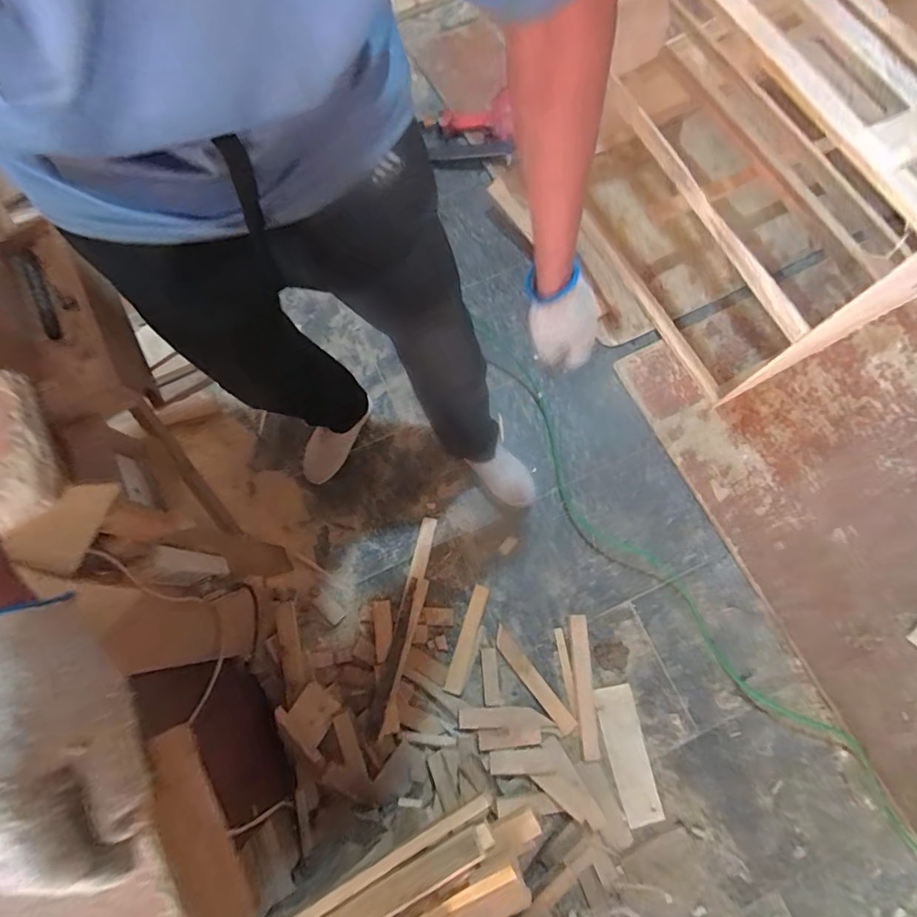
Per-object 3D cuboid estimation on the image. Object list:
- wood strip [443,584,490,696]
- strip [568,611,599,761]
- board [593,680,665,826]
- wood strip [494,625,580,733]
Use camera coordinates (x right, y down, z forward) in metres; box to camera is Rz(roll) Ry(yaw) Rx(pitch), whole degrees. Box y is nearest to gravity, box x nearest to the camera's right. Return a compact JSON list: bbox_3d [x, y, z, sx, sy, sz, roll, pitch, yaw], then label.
[{"bbox_3d":[0.021,0.401,1.088,0.038,0.013,0.229,16,73,6],"label":"wood strip"},{"bbox_3d":[0.270,0.488,1.056,0.039,0.012,0.283,-2,72,0],"label":"strip"},{"bbox_3d":[0.353,0.616,1.023,0.083,0.013,0.257,-11,73,-3],"label":"board"},{"bbox_3d":[0.160,0.478,1.057,0.037,0.010,0.246,-37,75,-10],"label":"wood strip"}]

